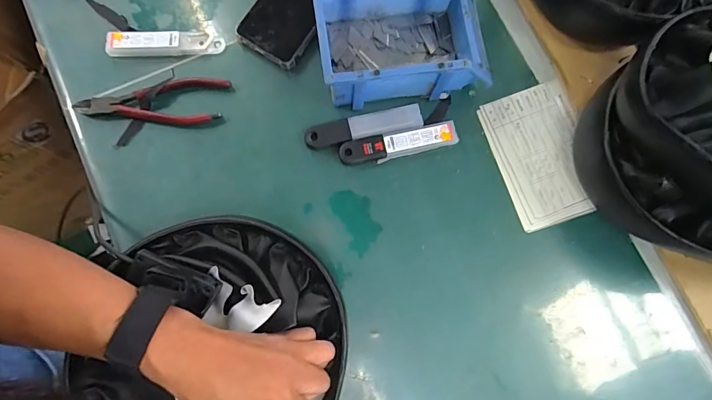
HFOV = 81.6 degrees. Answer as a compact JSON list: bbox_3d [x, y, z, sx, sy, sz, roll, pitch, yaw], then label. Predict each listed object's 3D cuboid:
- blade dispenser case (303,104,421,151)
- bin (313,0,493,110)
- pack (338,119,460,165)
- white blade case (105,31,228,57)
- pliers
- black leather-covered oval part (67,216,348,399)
[{"bbox_3d":[0.009,-0.080,0.450,0.126,0.006,0.028,-14,81,-3],"label":"blade dispenser case"},{"bbox_3d":[0.049,-0.171,0.434,0.173,0.070,0.115,-8,80,-2],"label":"bin"},{"bbox_3d":[0.047,-0.061,0.448,0.127,0.010,0.029,-13,80,-3],"label":"pack"},{"bbox_3d":[-0.215,-0.177,0.462,0.126,0.014,0.027,-2,80,-1],"label":"white blade case"},{"bbox_3d":[-0.221,-0.108,0.451,0.158,0.012,0.053,-2,80,-1],"label":"pliers"},{"bbox_3d":[-0.121,0.150,0.332,0.203,0.069,0.269,19,80,2],"label":"black leather-covered oval part"}]

